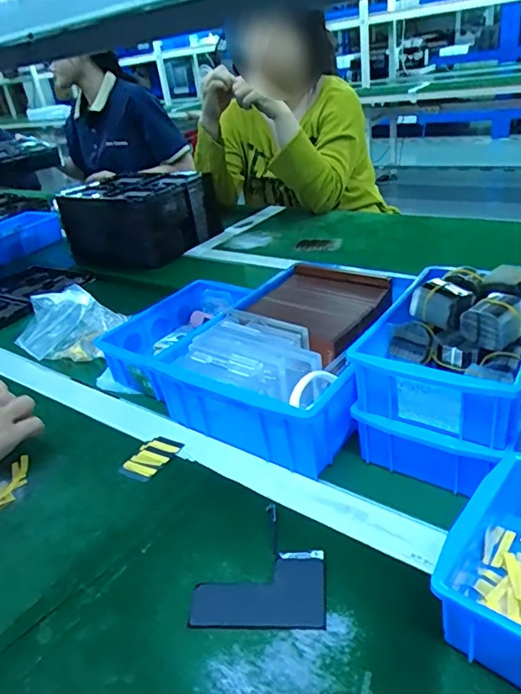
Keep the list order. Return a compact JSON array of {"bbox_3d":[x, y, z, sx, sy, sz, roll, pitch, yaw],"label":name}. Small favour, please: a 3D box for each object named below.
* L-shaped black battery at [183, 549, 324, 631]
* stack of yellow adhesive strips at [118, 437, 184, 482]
[{"bbox_3d":[-0.001,0.177,0.375,0.096,0.004,0.058,-5,31,8],"label":"L-shaped black battery"},{"bbox_3d":[-0.110,0.111,0.517,0.039,0.004,0.061,13,37,33],"label":"stack of yellow adhesive strips"}]

